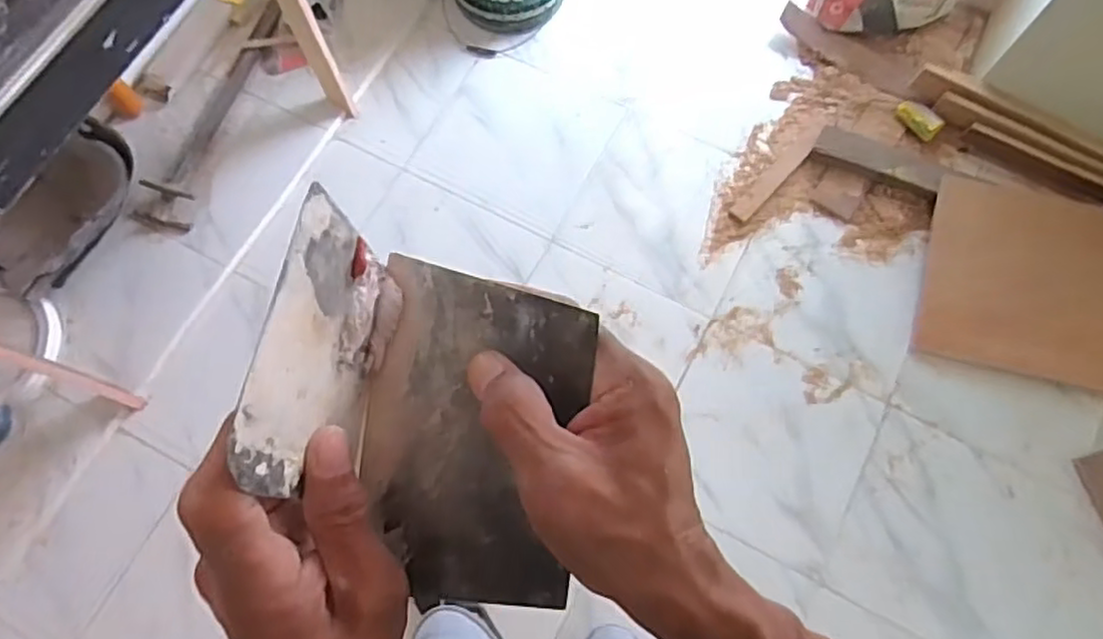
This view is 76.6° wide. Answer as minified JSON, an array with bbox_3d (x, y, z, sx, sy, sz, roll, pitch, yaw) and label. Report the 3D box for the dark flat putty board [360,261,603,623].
[{"bbox_3d":[-0.032,0.049,0.281,0.088,0.006,0.133,8,96,14],"label":"dark flat putty board"}]

